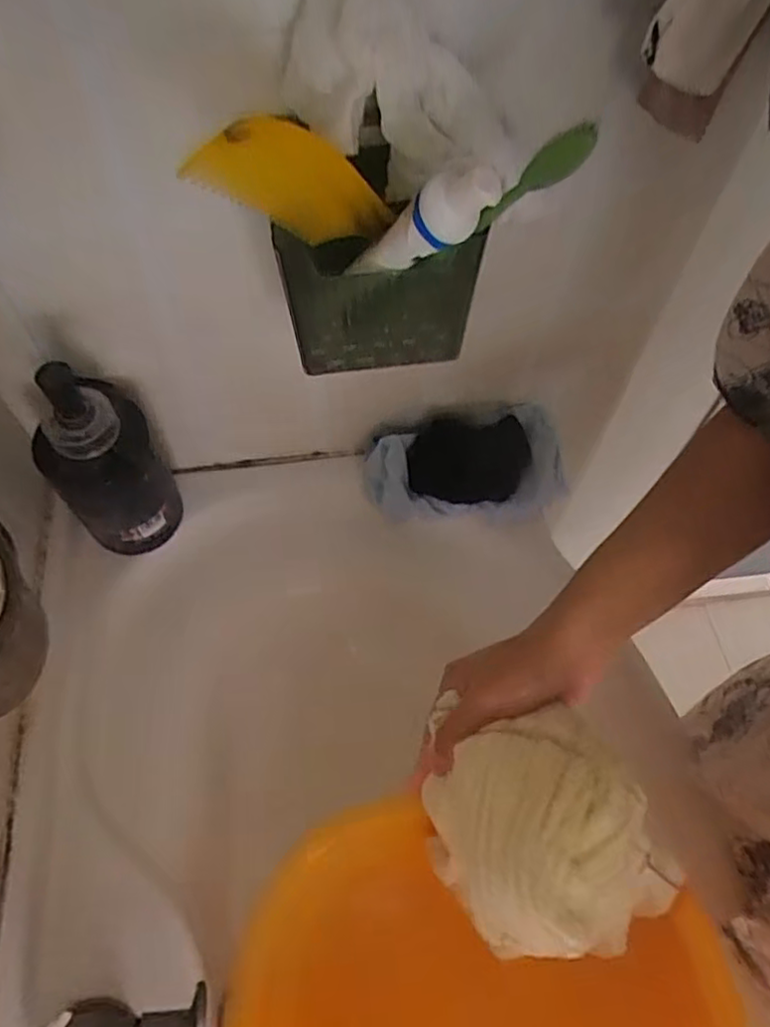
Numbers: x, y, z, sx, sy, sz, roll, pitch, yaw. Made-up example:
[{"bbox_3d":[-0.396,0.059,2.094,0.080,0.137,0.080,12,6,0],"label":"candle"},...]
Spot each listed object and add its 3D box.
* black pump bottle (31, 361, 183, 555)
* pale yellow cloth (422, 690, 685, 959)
[{"bbox_3d":[-0.205,-0.038,0.500,0.079,0.181,0.061,-31,65,-17],"label":"black pump bottle"},{"bbox_3d":[0.084,0.158,0.346,0.111,0.063,0.108,-4,60,-3],"label":"pale yellow cloth"}]

